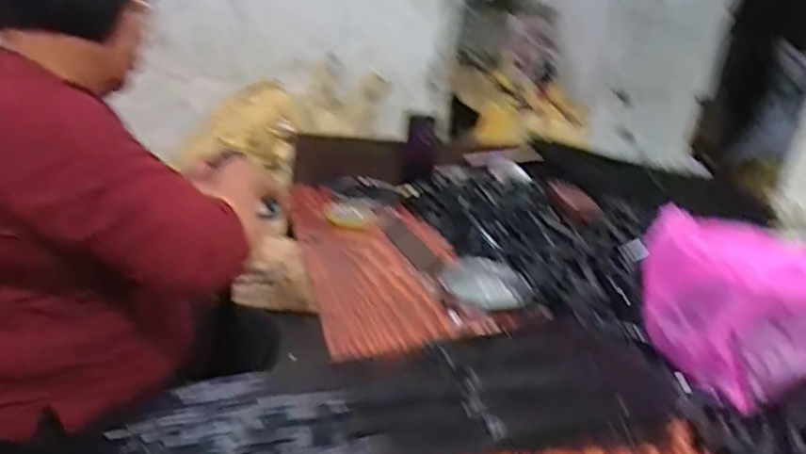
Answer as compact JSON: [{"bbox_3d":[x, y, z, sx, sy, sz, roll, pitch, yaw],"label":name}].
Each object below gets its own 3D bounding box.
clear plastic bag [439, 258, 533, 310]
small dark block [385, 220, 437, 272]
[{"bbox_3d":[0.116,0.078,0.986,0.101,0.022,0.132,-1,24,-20],"label":"clear plastic bag"},{"bbox_3d":[0.011,0.028,1.092,0.032,0.029,0.132,-5,25,-27],"label":"small dark block"}]

